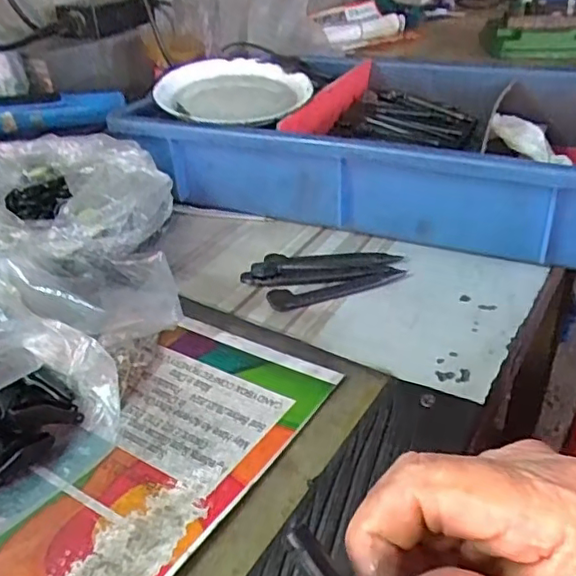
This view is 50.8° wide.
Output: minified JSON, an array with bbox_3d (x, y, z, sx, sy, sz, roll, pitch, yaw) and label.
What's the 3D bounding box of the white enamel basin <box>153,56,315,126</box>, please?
[{"bbox_3d":[-0.048,-0.177,0.539,0.131,0.028,0.143,-6,32,-5],"label":"white enamel basin"}]

